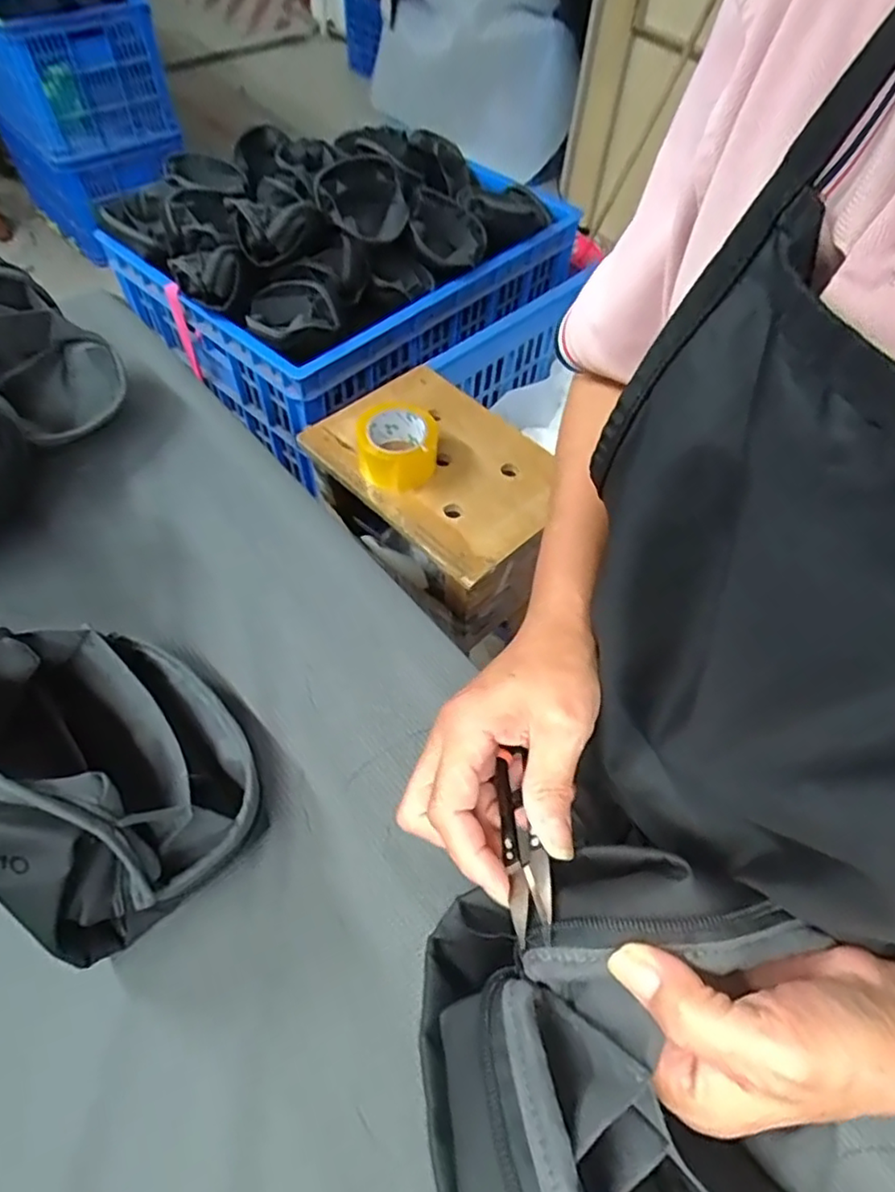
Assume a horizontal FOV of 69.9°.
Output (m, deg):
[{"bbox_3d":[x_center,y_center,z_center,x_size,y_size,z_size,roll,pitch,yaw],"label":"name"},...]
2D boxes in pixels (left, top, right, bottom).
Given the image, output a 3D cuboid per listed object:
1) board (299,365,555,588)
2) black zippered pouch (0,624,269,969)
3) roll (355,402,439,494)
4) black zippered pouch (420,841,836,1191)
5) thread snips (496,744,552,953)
[{"bbox_3d":[-0.006,-0.184,0.872,0.236,0.036,0.332,-38,63,-22],"label":"board"},{"bbox_3d":[-0.182,0.083,0.341,0.123,0.150,0.157,-33,65,-22],"label":"black zippered pouch"},{"bbox_3d":[-0.066,-0.195,0.844,0.103,0.073,0.096,2,56,-2],"label":"roll"},{"bbox_3d":[0.056,0.153,0.217,0.127,0.060,0.121,2,55,3],"label":"black zippered pouch"},{"bbox_3d":[0.029,0.101,0.268,0.016,0.018,0.086,-5,26,-3],"label":"thread snips"}]

